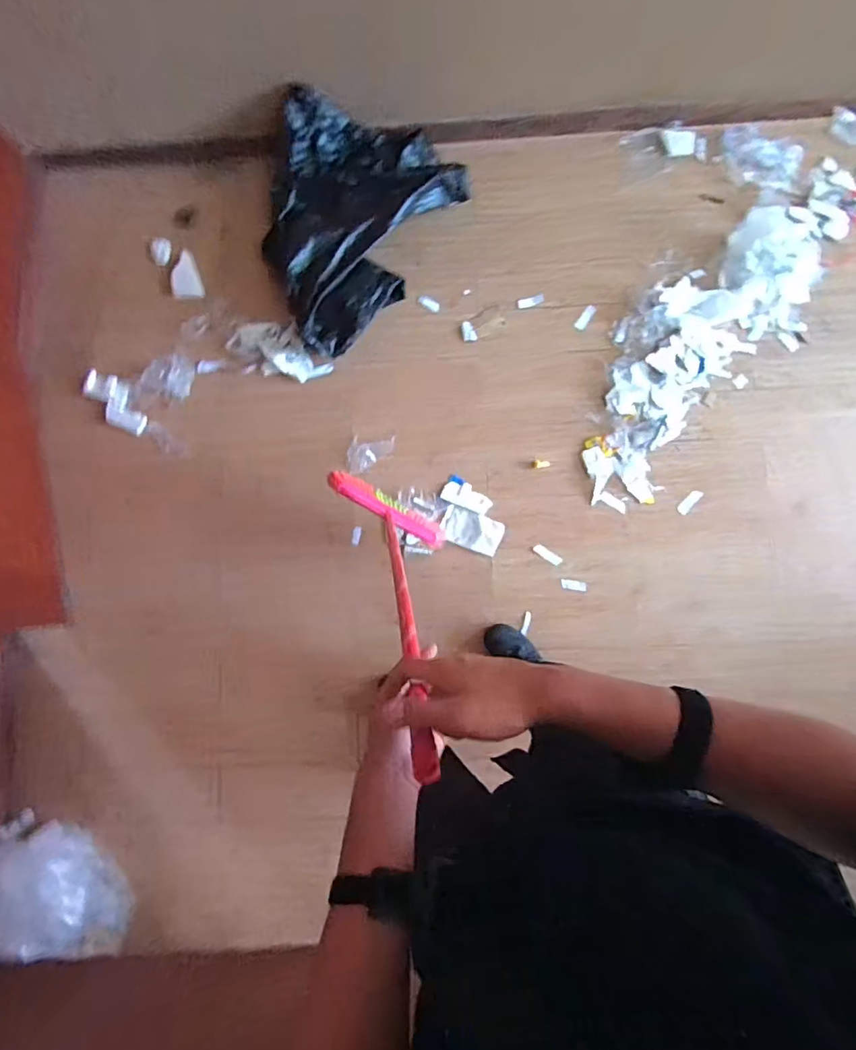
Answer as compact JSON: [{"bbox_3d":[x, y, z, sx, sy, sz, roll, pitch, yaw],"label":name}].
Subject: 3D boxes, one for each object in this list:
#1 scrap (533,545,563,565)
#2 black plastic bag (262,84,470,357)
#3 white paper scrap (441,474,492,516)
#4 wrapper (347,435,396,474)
[{"bbox_3d":[0.351,0.088,1.558,0.088,0.009,0.028,33,89,6],"label":"scrap"},{"bbox_3d":[-0.264,-0.890,1.526,0.515,0.173,0.689,31,85,5],"label":"black plastic bag"},{"bbox_3d":[0.113,-0.083,1.488,0.139,0.011,0.075,23,88,5],"label":"white paper scrap"},{"bbox_3d":[-0.171,-0.207,1.583,0.136,0.027,0.115,4,86,4],"label":"wrapper"}]

